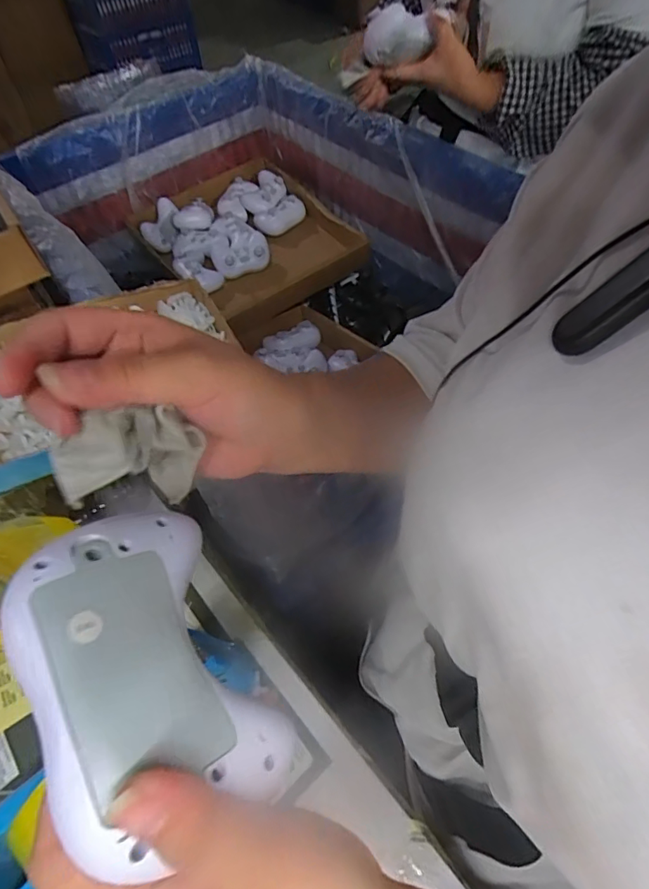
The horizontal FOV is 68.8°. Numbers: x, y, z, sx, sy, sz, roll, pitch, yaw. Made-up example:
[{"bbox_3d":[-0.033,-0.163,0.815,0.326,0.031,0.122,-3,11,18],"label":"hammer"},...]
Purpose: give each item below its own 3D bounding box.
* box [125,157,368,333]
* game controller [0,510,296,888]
[{"bbox_3d":[-0.155,-0.428,0.983,0.354,0.085,0.401,-35,60,-19],"label":"box"},{"bbox_3d":[-0.061,0.075,0.158,0.066,0.027,0.101,-10,60,-46],"label":"game controller"}]

